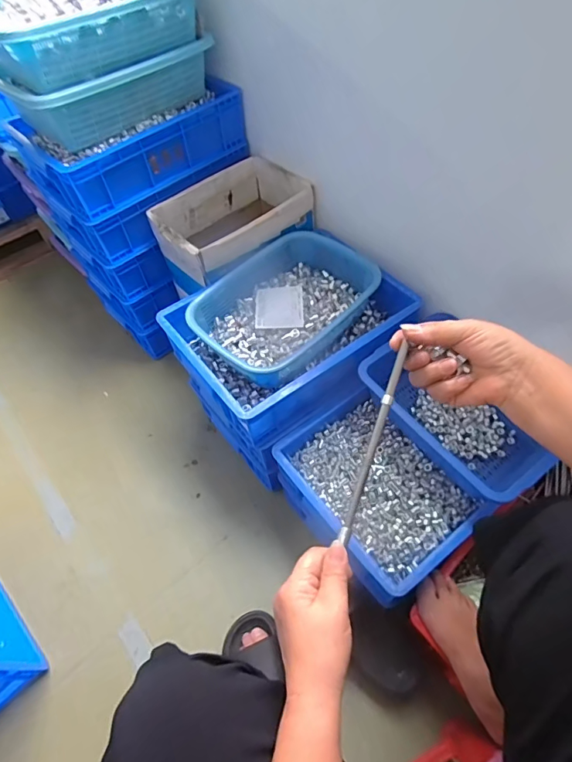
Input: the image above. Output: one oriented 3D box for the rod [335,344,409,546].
[{"bbox_3d":[0.082,0.056,0.412,0.008,0.011,0.189,18,86,17],"label":"rod"}]

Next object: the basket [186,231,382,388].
[{"bbox_3d":[-0.009,-0.145,0.849,0.237,0.073,0.334,36,64,27],"label":"basket"}]

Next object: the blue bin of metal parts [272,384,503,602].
[{"bbox_3d":[0.145,0.190,0.770,0.241,0.101,0.314,-32,58,-18],"label":"blue bin of metal parts"}]

